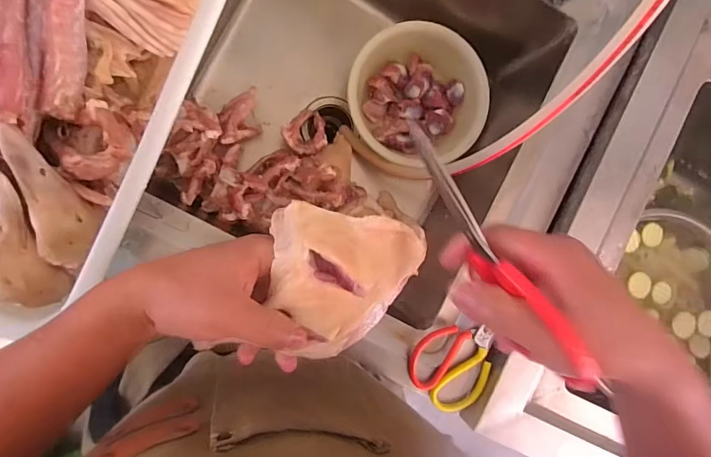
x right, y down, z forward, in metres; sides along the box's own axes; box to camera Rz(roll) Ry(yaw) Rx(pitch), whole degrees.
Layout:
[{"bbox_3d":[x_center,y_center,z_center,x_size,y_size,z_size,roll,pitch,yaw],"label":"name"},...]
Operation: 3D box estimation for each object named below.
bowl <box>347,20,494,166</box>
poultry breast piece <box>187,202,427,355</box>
[{"bbox_3d":[0.115,-0.245,0.812,0.241,0.068,0.241,0,91,-10],"label":"bowl"},{"bbox_3d":[-0.009,0.039,0.292,0.096,0.028,0.097,11,89,-10],"label":"poultry breast piece"}]

